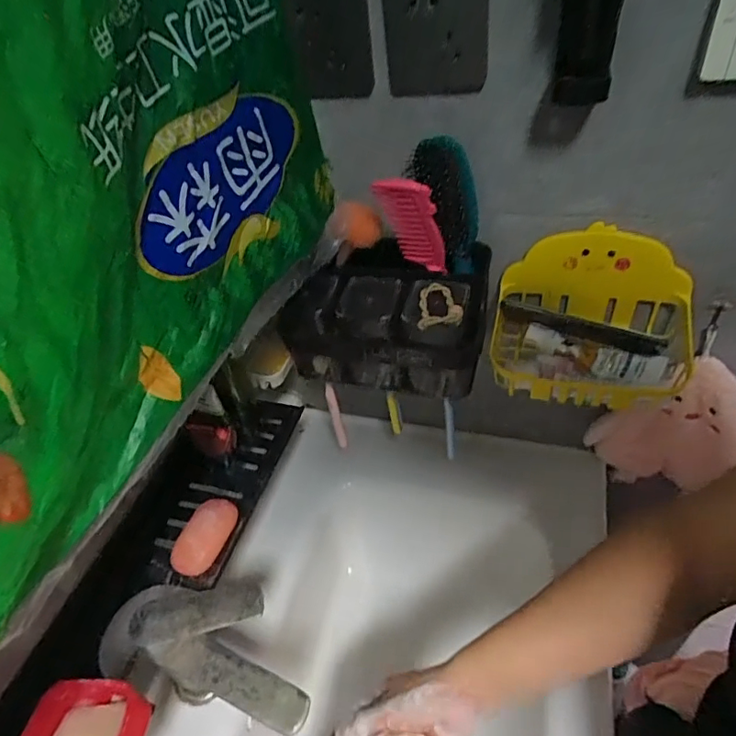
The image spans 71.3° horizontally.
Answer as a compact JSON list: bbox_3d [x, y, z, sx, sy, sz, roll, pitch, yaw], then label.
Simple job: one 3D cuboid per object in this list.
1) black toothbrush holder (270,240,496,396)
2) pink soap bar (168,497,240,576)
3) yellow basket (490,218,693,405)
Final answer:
[{"bbox_3d":[0.027,-0.055,0.580,0.209,0.135,0.126,13,47,21],"label":"black toothbrush holder"},{"bbox_3d":[-0.171,0.174,0.540,0.046,0.019,0.083,5,45,14],"label":"pink soap bar"},{"bbox_3d":[0.234,-0.046,0.527,0.198,0.133,0.120,8,45,16],"label":"yellow basket"}]

